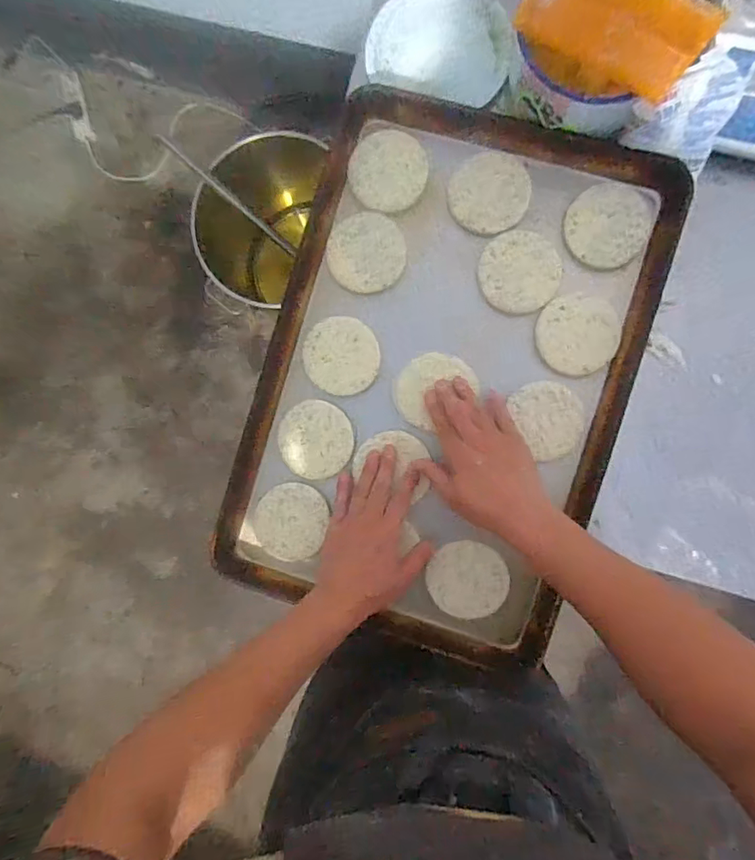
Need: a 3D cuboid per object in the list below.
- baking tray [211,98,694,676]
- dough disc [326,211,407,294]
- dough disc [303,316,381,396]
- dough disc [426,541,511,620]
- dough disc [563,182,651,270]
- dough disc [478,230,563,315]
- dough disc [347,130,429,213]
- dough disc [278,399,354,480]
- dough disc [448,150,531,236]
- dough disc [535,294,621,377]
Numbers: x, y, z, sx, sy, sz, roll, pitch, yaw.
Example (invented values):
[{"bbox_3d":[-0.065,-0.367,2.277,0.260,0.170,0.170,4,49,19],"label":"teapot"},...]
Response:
[{"bbox_3d":[0.074,-0.062,0.610,0.405,0.046,0.606,17,93,4],"label":"baking tray"},{"bbox_3d":[-0.014,-0.217,0.629,0.093,0.010,0.092,0,92,5],"label":"dough disc"},{"bbox_3d":[-0.043,-0.089,0.625,0.088,0.010,0.090,0,92,5],"label":"dough disc"},{"bbox_3d":[0.108,0.179,0.616,0.093,0.012,0.086,0,92,5],"label":"dough disc"},{"bbox_3d":[0.270,-0.243,0.609,0.092,0.013,0.102,14,93,5],"label":"dough disc"},{"bbox_3d":[0.170,-0.188,0.613,0.091,0.004,0.094,0,92,5],"label":"dough disc"},{"bbox_3d":[0.012,-0.313,0.622,0.093,0.004,0.094,0,92,5],"label":"dough disc"},{"bbox_3d":[-0.075,0.011,0.625,0.085,0.010,0.094,-36,88,5],"label":"dough disc"},{"bbox_3d":[0.135,-0.282,0.614,0.094,0.007,0.090,0,92,5],"label":"dough disc"},{"bbox_3d":[0.233,-0.110,0.599,0.090,0.007,0.090,0,92,5],"label":"dough disc"}]

